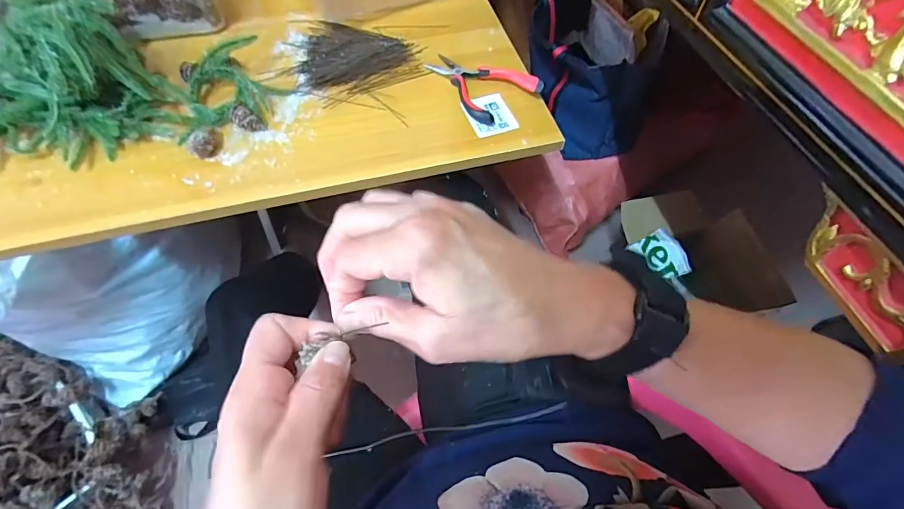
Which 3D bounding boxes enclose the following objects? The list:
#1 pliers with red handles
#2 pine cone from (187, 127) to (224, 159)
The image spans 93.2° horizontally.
[{"bbox_3d":[0.033,-0.206,0.497,0.085,0.020,0.120,-33,66,-19],"label":"pliers with red handles"},{"bbox_3d":[-0.254,-0.118,0.440,0.033,0.022,0.033,-32,66,-18],"label":"pine cone"}]

